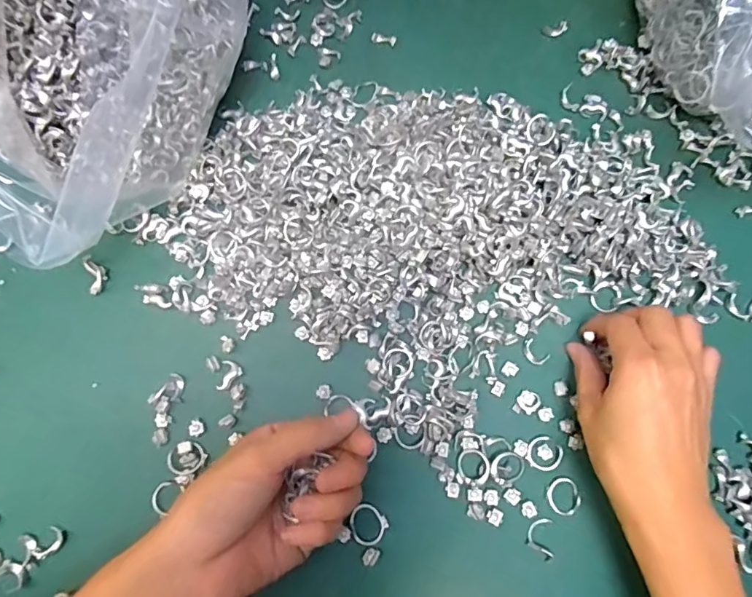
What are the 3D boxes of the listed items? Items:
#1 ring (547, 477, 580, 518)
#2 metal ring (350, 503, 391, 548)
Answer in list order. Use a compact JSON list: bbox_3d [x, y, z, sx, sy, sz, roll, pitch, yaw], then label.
[{"bbox_3d":[0.117,0.122,0.319,0.020,0.004,0.022,0,76,0],"label":"ring"},{"bbox_3d":[-0.005,0.139,0.316,0.022,0.004,0.021,0,76,0],"label":"metal ring"}]

